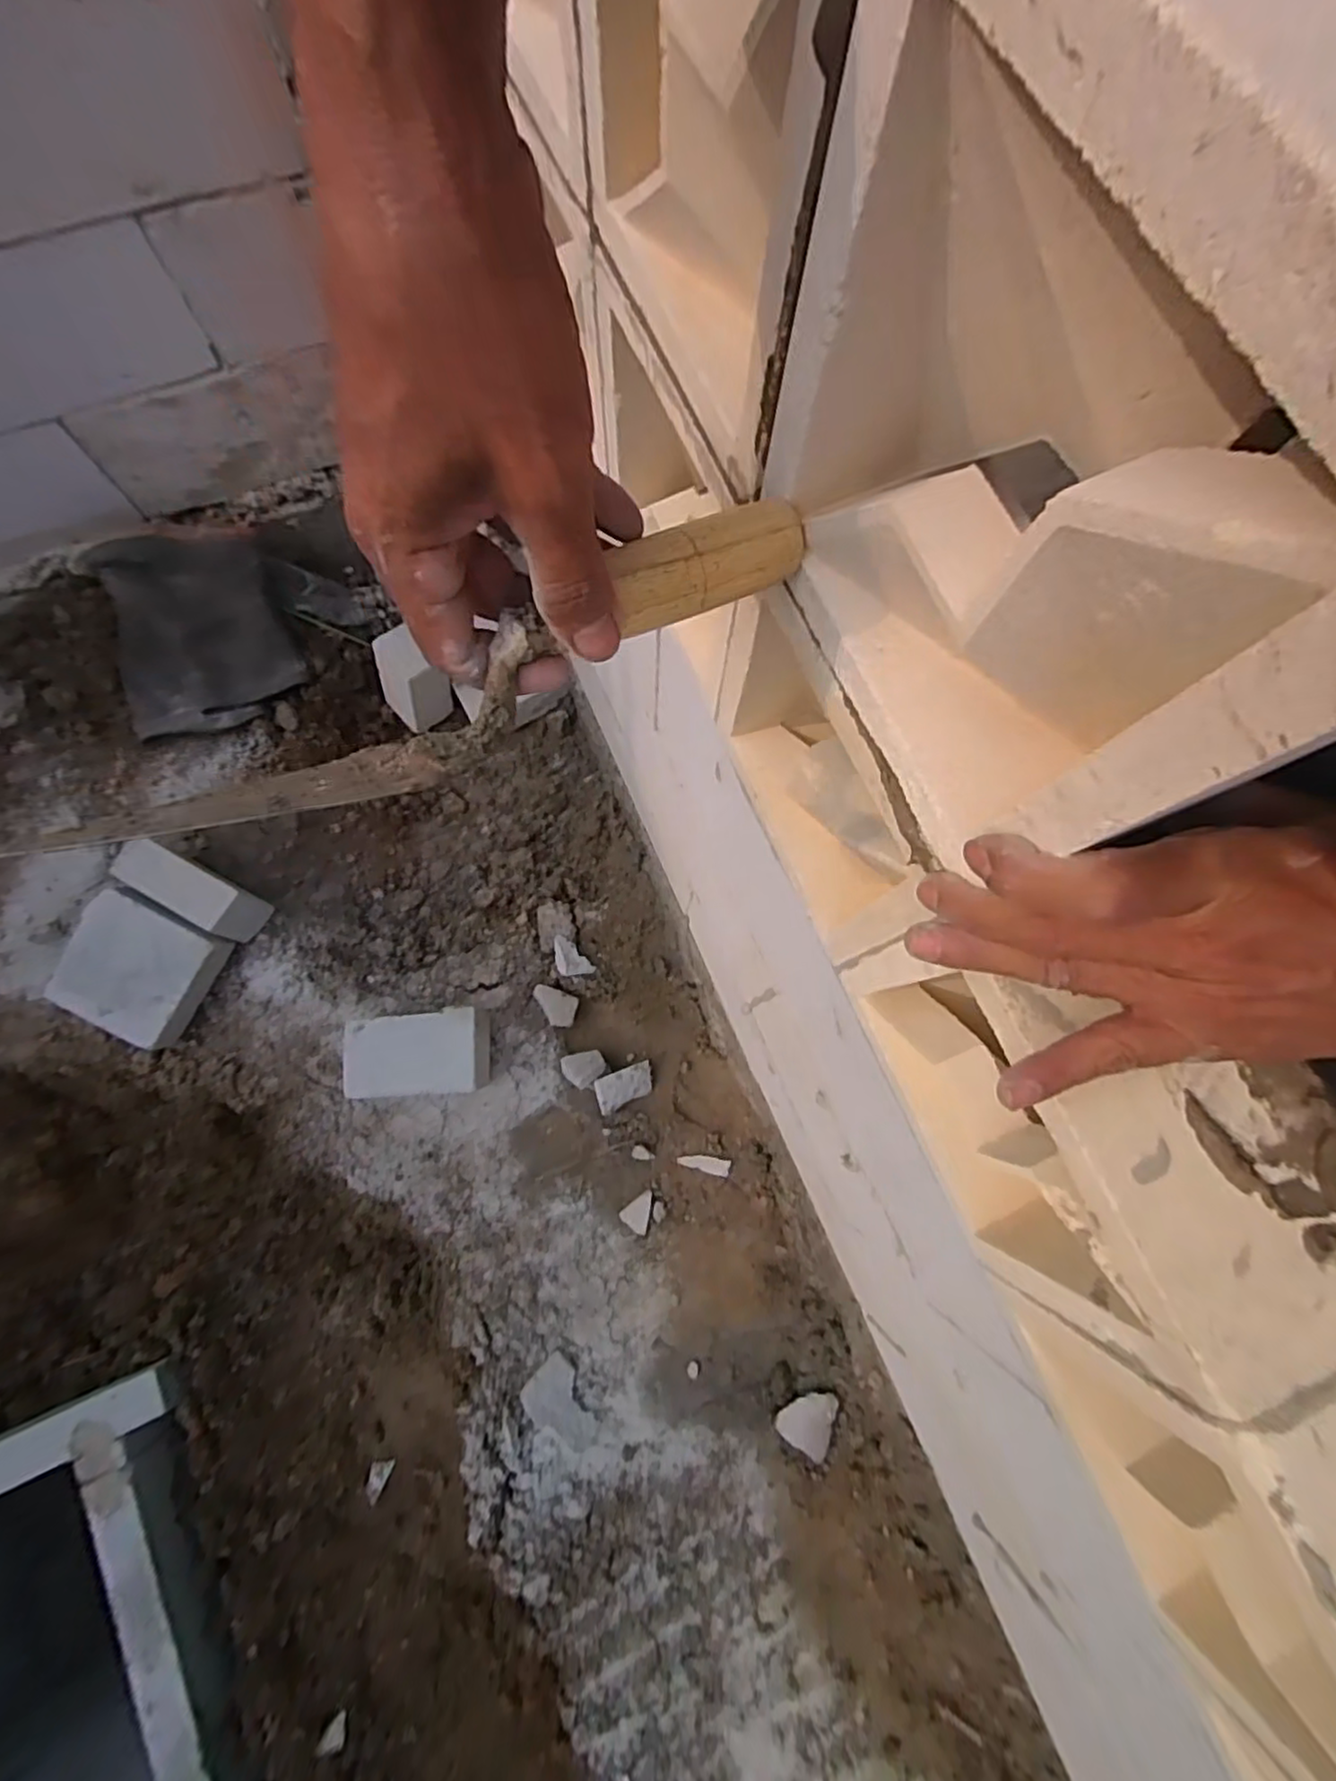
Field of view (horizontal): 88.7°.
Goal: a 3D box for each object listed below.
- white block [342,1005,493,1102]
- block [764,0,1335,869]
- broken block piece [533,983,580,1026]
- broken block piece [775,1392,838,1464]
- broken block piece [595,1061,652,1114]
[{"bbox_3d":[-0.354,0.229,0.967,0.194,0.077,0.116,-3,76,-2],"label":"white block"},{"bbox_3d":[0.121,-0.122,0.193,0.089,0.177,0.191,-23,78,-7],"label":"block"},{"bbox_3d":[-0.177,0.179,1.056,0.071,0.023,0.051,19,76,3],"label":"broken block piece"},{"bbox_3d":[0.186,0.692,0.895,0.066,0.016,0.073,31,77,6],"label":"broken block piece"},{"bbox_3d":[-0.064,0.292,1.018,0.087,0.043,0.052,-21,78,-7],"label":"broken block piece"}]

